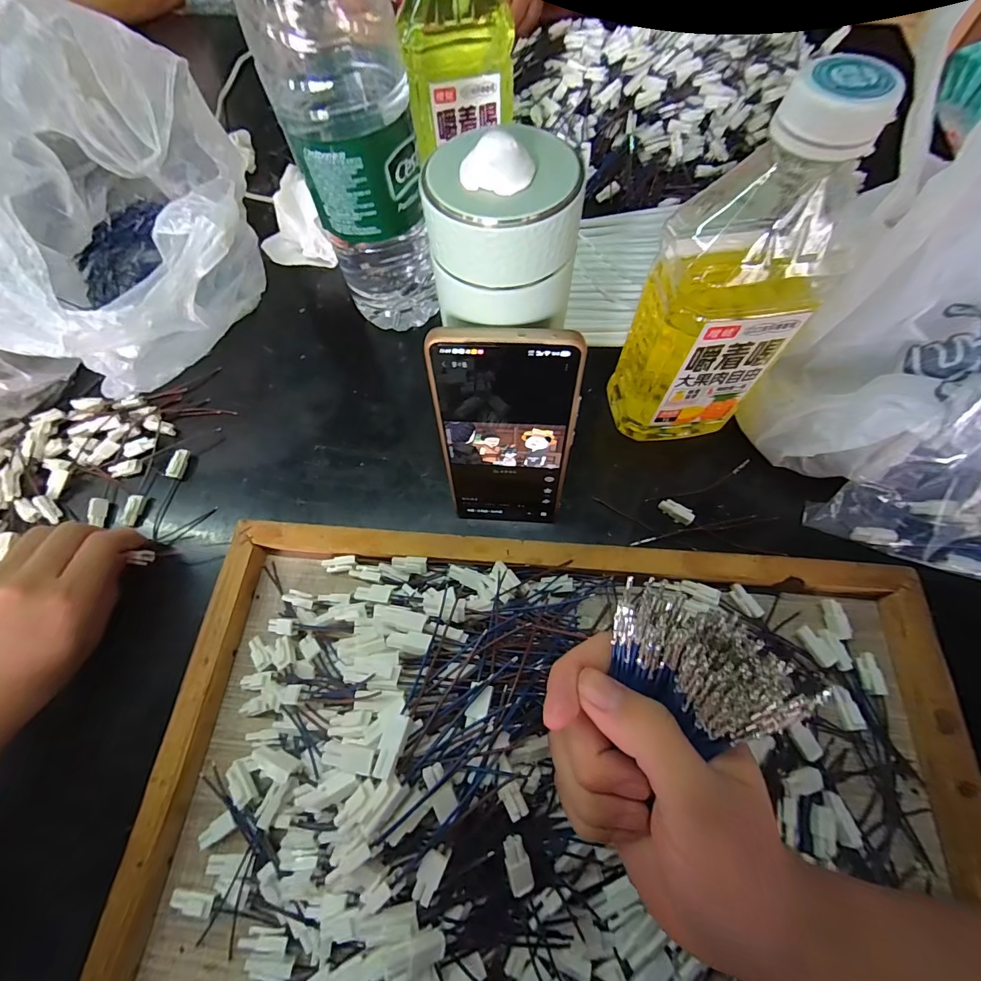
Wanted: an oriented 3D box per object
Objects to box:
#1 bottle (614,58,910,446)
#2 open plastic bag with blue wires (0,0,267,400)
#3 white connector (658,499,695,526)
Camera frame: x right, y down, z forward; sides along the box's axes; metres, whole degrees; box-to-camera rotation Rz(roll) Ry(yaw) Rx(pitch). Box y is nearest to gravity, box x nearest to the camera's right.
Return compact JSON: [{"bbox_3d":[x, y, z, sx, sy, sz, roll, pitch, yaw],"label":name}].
[{"bbox_3d":[0.143,-0.111,0.270,0.096,0.227,0.059,-6,66,0],"label":"bottle"},{"bbox_3d":[-0.337,-0.265,0.388,0.205,0.163,0.359,-22,67,-7],"label":"open plastic bag with blue wires"},{"bbox_3d":[0.145,0.016,0.333,0.026,0.009,0.010,36,72,17],"label":"white connector"}]

